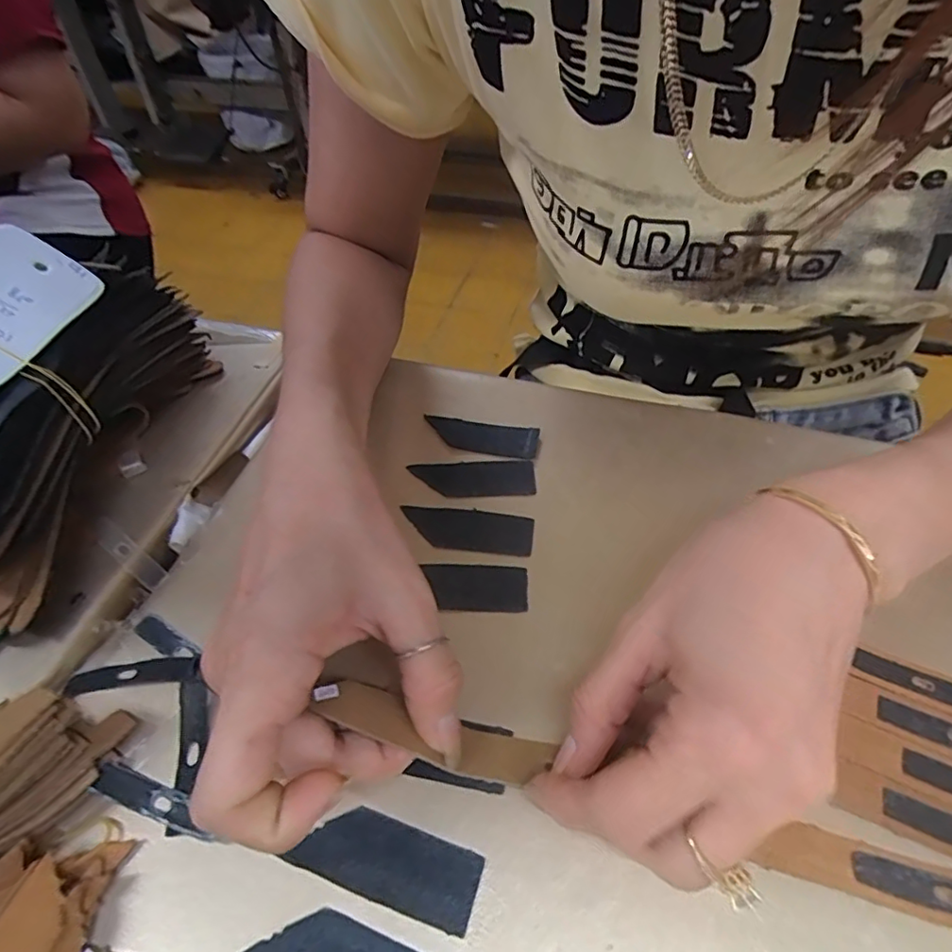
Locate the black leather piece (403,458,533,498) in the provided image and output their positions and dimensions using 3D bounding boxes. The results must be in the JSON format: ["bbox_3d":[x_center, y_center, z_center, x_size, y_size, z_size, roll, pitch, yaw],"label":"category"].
[{"bbox_3d":[-0.002,0.000,0.301,0.064,0.004,0.025,0,48,2],"label":"black leather piece"}]

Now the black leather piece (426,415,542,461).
[{"bbox_3d":[0.003,-0.022,0.321,0.064,0.004,0.024,8,48,9],"label":"black leather piece"}]

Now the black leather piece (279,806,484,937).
[{"bbox_3d":[-0.029,0.127,0.191,0.060,0.004,0.023,16,57,10],"label":"black leather piece"}]

